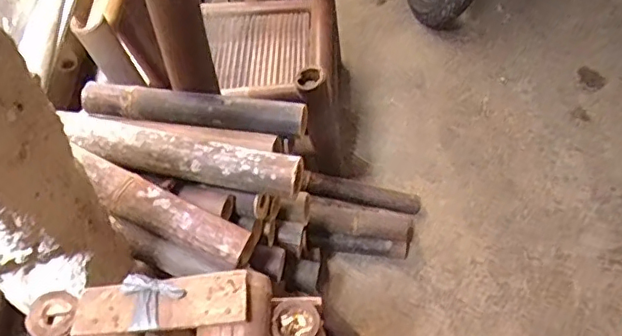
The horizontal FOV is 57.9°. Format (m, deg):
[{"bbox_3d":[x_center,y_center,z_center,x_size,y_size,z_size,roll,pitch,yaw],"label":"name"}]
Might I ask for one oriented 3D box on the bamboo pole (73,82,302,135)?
[{"bbox_3d":[-0.228,-0.113,1.084,0.446,0.058,0.059,8,55,7],"label":"bamboo pole"}]

